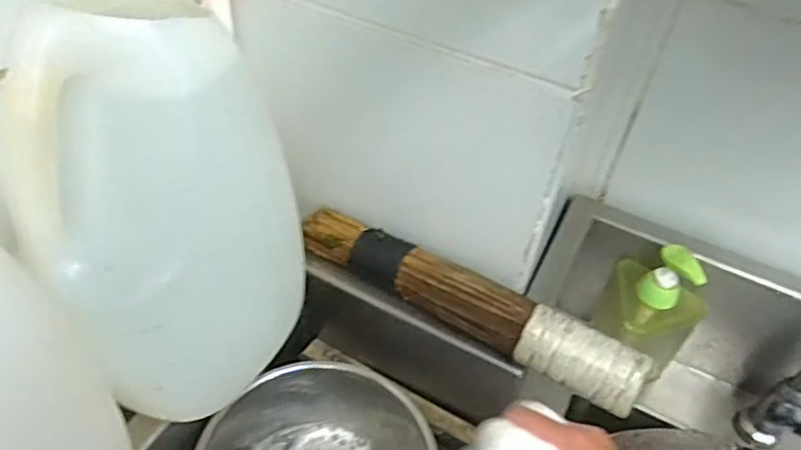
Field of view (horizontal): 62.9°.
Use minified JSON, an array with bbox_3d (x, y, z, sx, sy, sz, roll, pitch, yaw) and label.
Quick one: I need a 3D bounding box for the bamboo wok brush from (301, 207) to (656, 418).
[{"bbox_3d":[0.051,0.056,0.515,0.291,0.041,0.045,28,49,20],"label":"bamboo wok brush"}]

